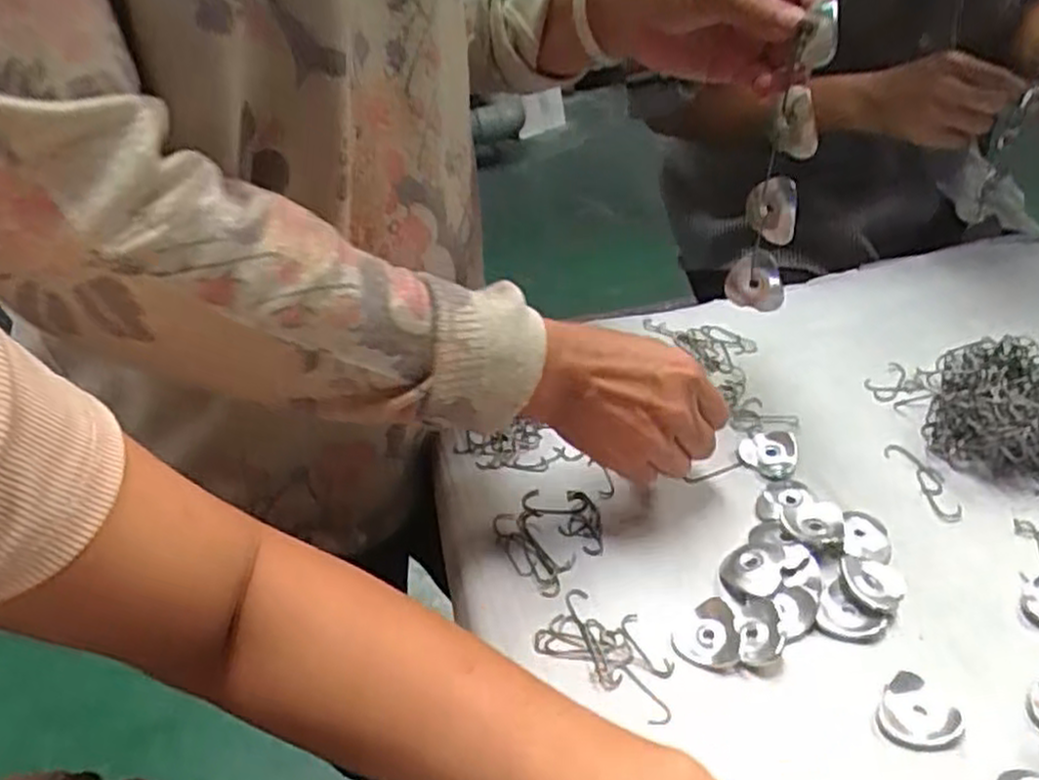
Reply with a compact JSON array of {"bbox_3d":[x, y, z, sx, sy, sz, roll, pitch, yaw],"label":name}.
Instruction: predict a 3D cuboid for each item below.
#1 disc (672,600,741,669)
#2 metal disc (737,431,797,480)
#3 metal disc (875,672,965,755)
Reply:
[{"bbox_3d":[0.098,0.125,0.403,0.032,0.004,0.038,6,40,15],"label":"disc"},{"bbox_3d":[0.164,0.039,0.501,0.041,0.006,0.035,-31,45,-27],"label":"metal disc"},{"bbox_3d":[0.187,0.151,0.361,0.034,0.004,0.033,20,46,29],"label":"metal disc"}]

